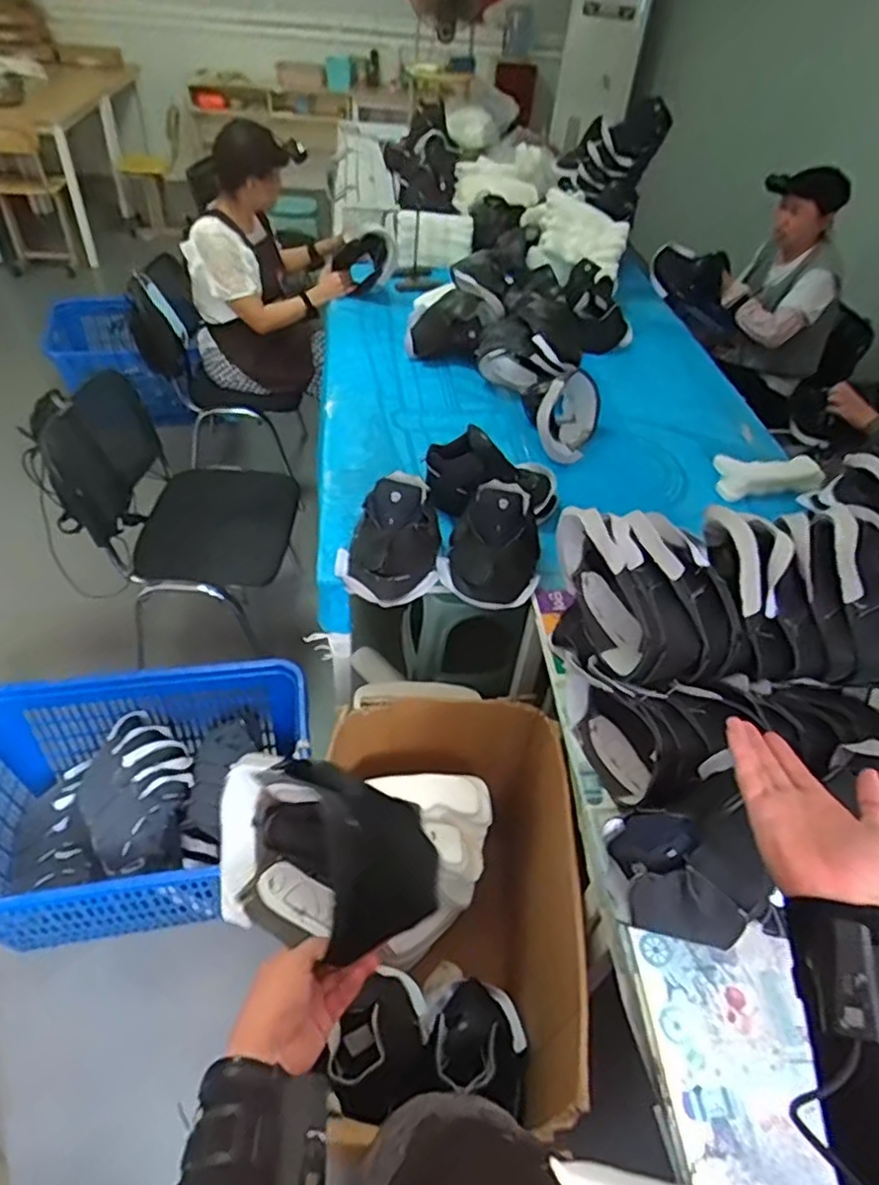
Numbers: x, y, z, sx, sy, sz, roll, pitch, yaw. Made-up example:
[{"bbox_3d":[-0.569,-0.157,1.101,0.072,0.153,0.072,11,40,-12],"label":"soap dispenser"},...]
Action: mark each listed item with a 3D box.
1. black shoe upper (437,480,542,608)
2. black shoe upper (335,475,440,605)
[{"bbox_3d":[0.108,-0.092,1.322,0.194,0.148,0.208,16,46,9],"label":"black shoe upper"},{"bbox_3d":[-0.094,-0.111,1.293,0.193,0.152,0.209,6,45,-1],"label":"black shoe upper"}]

